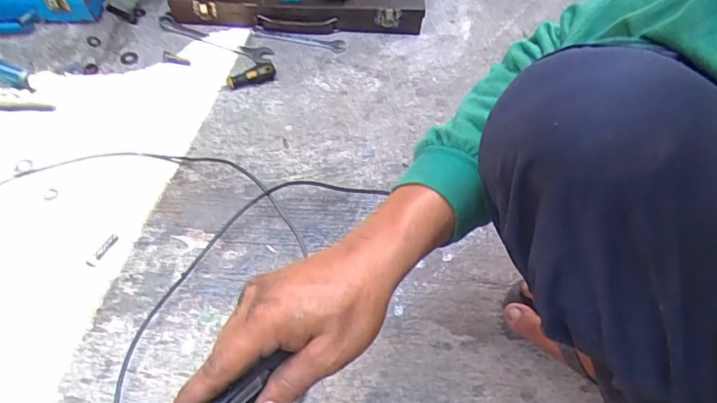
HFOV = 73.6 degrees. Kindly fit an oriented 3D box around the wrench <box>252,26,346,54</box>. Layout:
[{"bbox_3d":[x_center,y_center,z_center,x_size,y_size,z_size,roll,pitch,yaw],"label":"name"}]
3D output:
[{"bbox_3d":[-0.104,-0.278,0.821,0.165,0.015,0.027,13,60,5],"label":"wrench"}]

